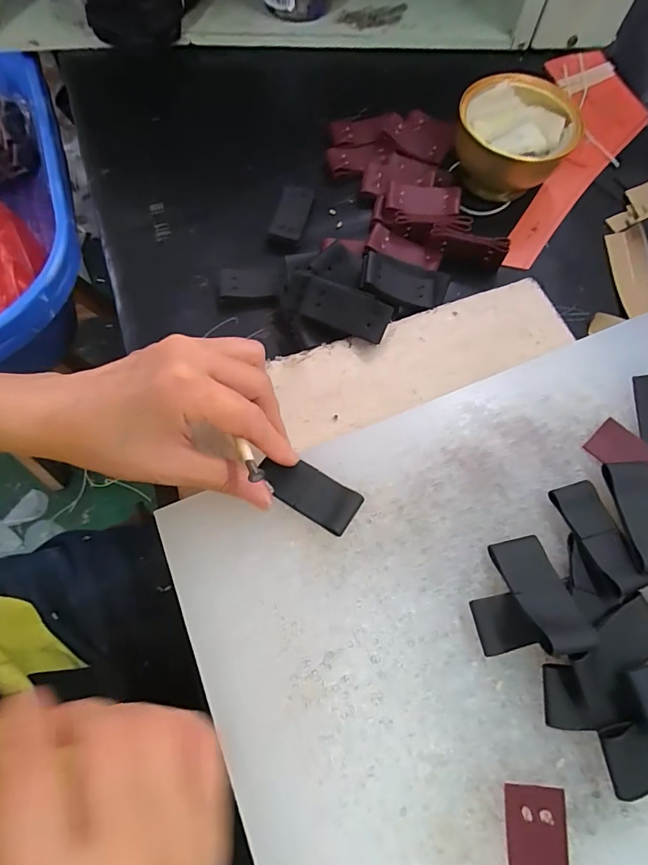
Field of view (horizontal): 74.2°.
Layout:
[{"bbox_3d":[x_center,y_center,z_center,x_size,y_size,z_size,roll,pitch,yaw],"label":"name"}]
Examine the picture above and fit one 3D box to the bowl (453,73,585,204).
[{"bbox_3d":[0.161,-0.253,0.368,0.091,0.050,0.096,0,68,0],"label":"bowl"}]

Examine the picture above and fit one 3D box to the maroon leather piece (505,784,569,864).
[{"bbox_3d":[0.095,0.191,0.188,0.026,0.004,0.059,5,68,2],"label":"maroon leather piece"}]

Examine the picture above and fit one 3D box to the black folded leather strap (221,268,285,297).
[{"bbox_3d":[-0.057,-0.122,0.348,0.050,0.010,0.027,-4,68,-1],"label":"black folded leather strap"}]

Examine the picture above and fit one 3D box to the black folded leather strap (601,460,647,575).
[{"bbox_3d":[0.176,0.046,0.236,0.027,0.010,0.060,-2,68,-1],"label":"black folded leather strap"}]

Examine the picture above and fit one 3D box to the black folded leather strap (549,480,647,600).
[{"bbox_3d":[0.149,0.057,0.233,0.029,0.017,0.059,-16,69,-6],"label":"black folded leather strap"}]

